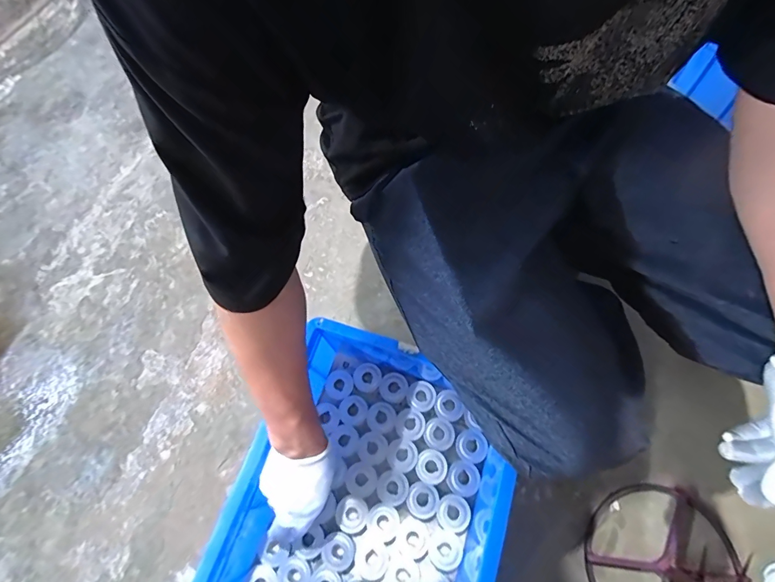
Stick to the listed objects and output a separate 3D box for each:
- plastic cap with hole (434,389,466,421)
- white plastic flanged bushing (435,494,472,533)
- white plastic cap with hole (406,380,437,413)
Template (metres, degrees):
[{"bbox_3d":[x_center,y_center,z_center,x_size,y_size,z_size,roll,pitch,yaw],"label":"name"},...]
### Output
[{"bbox_3d":[0.094,0.175,0.580,0.042,0.007,0.045,-1,66,3],"label":"plastic cap with hole"},{"bbox_3d":[0.091,0.308,0.526,0.045,0.007,0.045,-1,66,3],"label":"white plastic flanged bushing"},{"bbox_3d":[0.053,0.162,0.586,0.044,0.004,0.045,-1,66,3],"label":"white plastic cap with hole"}]

